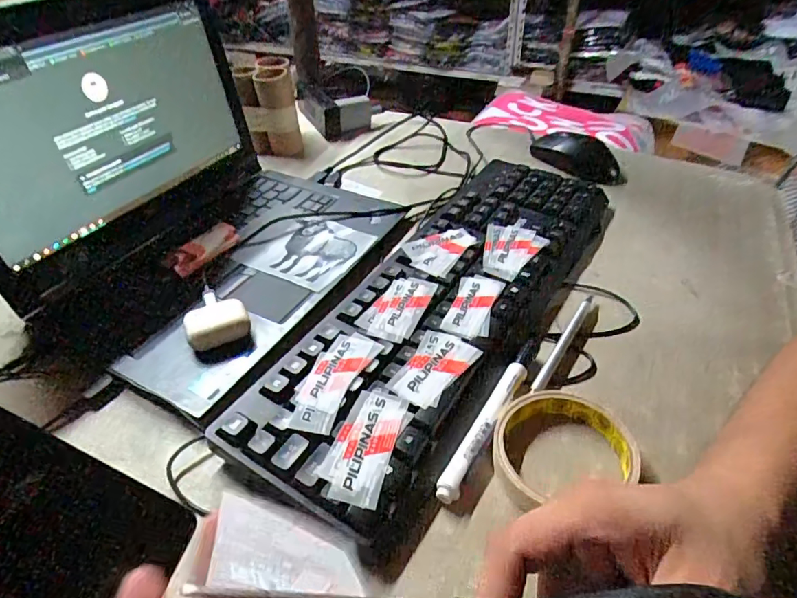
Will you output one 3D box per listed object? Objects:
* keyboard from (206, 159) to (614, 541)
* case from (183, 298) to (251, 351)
[{"bbox_3d":[0.054,-0.008,0.430,0.144,0.026,0.433,21,46,25],"label":"keyboard"},{"bbox_3d":[-0.148,0.021,0.408,0.048,0.024,0.040,-17,43,-17],"label":"case"}]

